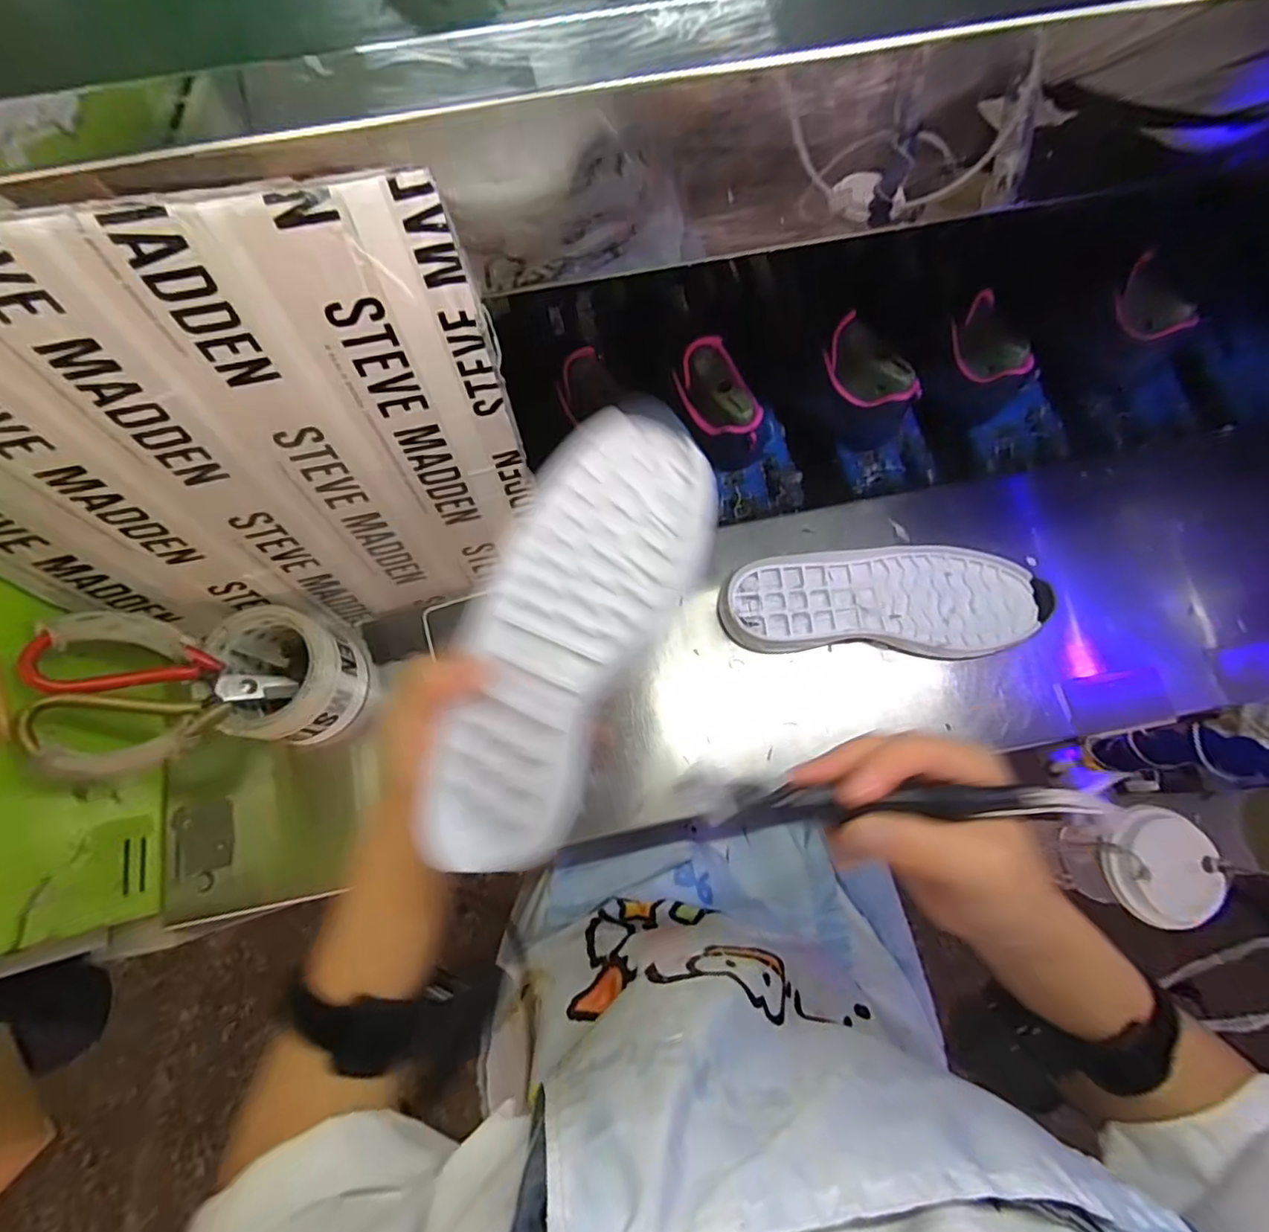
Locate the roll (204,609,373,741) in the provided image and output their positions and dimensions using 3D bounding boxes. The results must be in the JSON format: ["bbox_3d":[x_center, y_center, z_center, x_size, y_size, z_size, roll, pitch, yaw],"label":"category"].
[{"bbox_3d":[-0.266,0.045,0.464,0.087,0.066,0.106,-23,74,-5],"label":"roll"}]

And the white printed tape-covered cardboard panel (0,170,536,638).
[{"bbox_3d":[-0.239,-0.074,0.356,0.341,0.313,0.012,-12,64,-4],"label":"white printed tape-covered cardboard panel"}]

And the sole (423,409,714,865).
[{"bbox_3d":[-0.037,0.013,0.278,0.091,0.017,0.216,24,92,9],"label":"sole"}]

